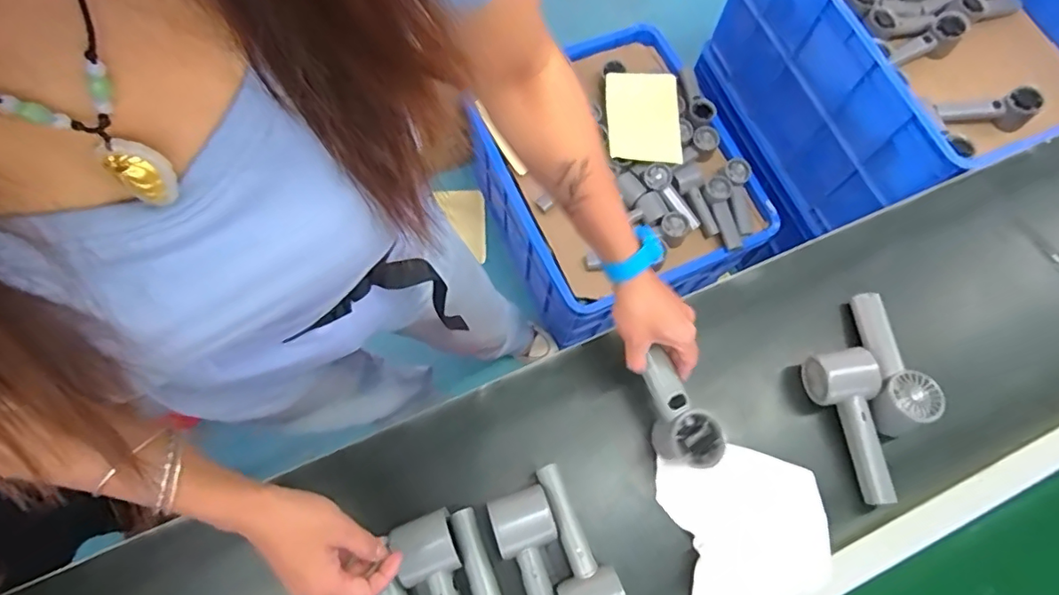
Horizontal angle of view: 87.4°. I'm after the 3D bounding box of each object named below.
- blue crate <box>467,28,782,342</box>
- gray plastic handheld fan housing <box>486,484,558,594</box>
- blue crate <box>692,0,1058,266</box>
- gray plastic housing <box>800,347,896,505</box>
[{"bbox_3d":[0.195,-0.256,1.353,0.528,0.408,0.590,-23,73,-9],"label":"blue crate"},{"bbox_3d":[0.009,0.265,0.527,0.056,0.056,0.159,-18,73,-8],"label":"gray plastic handheld fan housing"},{"bbox_3d":[0.724,-0.476,1.117,0.542,0.369,0.606,-25,74,-10],"label":"blue crate"},{"bbox_3d":[0.341,0.134,0.580,0.061,0.046,0.156,-7,72,-4],"label":"gray plastic housing"}]

